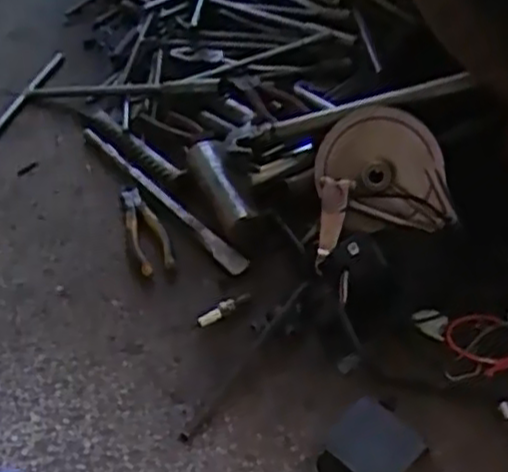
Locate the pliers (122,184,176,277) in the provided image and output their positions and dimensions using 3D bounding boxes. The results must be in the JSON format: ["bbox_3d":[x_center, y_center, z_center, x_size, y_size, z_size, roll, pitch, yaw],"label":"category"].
[{"bbox_3d":[-0.125,-0.010,0.852,0.041,0.019,0.157,-16,46,-11],"label":"pliers"}]

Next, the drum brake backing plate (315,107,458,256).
[{"bbox_3d":[0.124,-0.063,0.764,0.130,0.033,0.133,-13,85,15],"label":"drum brake backing plate"}]

